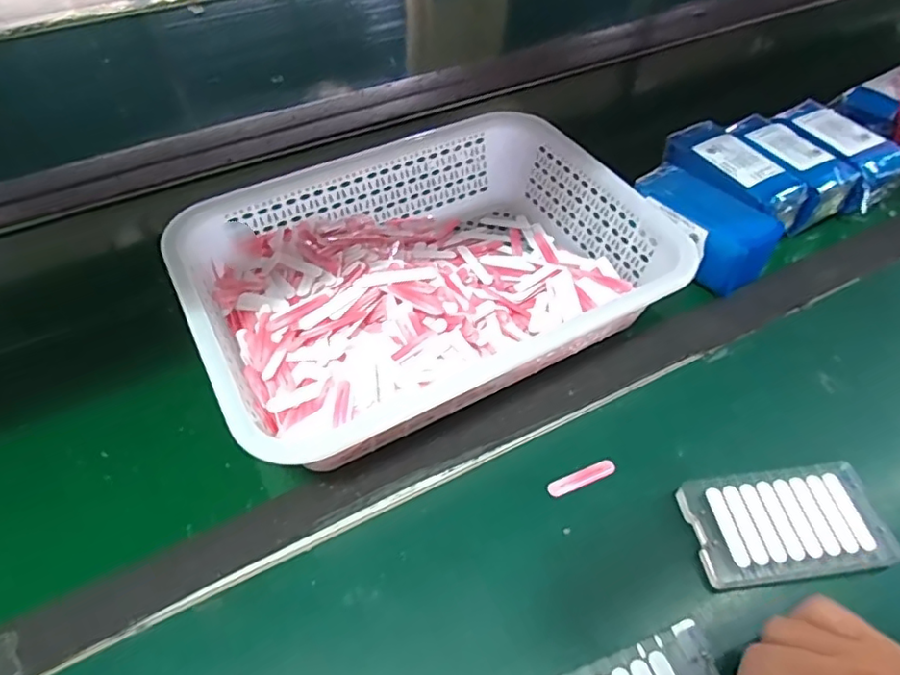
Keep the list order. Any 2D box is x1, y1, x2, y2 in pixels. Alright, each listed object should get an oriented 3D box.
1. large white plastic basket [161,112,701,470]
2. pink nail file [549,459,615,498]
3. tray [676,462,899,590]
[{"bbox_3d":[-0.024,-0.056,0.489,0.348,0.081,0.240,-22,53,-19],"label":"large white plastic basket"},{"bbox_3d":[0.092,0.097,0.411,0.050,0.005,0.011,-18,52,-15],"label":"pink nail file"},{"bbox_3d":[0.219,0.121,0.387,0.123,0.014,0.067,-6,50,-5],"label":"tray"}]

